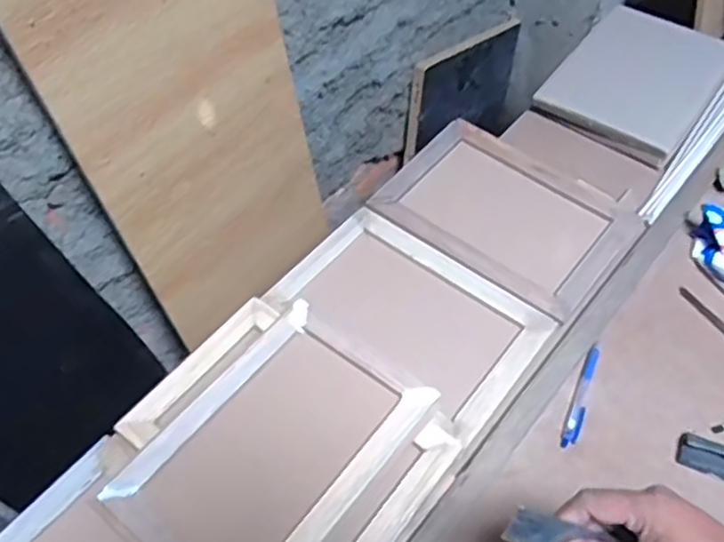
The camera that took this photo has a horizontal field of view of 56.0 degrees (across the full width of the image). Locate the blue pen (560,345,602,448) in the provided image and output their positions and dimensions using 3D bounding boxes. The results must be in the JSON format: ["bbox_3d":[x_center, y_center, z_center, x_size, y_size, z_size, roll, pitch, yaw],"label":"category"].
[{"bbox_3d":[0.248,0.138,0.767,0.018,0.008,0.134,18,56,16],"label":"blue pen"}]

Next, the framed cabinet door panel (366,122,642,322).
[{"bbox_3d":[0.191,-0.079,0.910,0.306,0.031,0.213,33,62,25],"label":"framed cabinet door panel"}]

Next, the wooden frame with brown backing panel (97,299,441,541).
[{"bbox_3d":[-0.089,0.178,0.687,0.195,0.026,0.288,33,61,24],"label":"wooden frame with brown backing panel"}]

